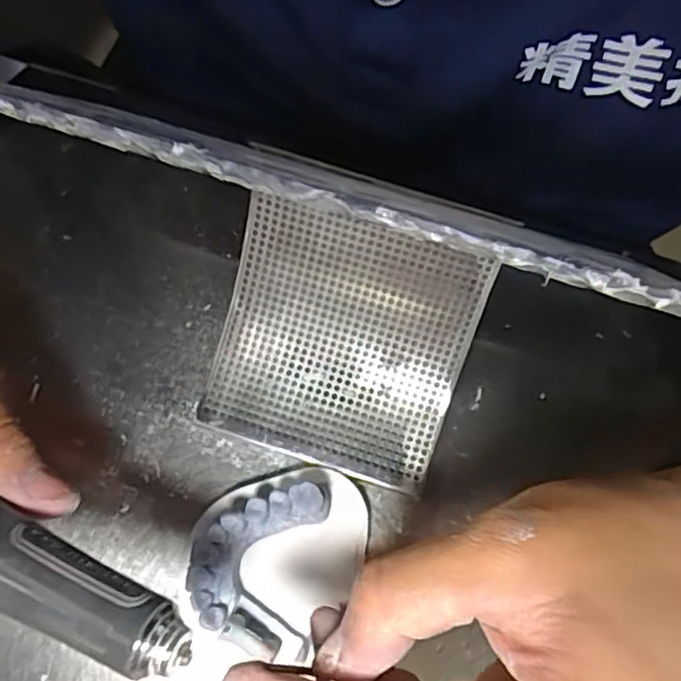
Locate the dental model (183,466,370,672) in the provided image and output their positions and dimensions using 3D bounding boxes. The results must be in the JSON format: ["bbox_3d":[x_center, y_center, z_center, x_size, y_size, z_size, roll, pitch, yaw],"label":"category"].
[{"bbox_3d":[-0.024,0.078,0.245,0.059,0.030,0.067,24,75,6],"label":"dental model"}]

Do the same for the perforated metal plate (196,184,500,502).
[{"bbox_3d":[-0.001,0.001,0.262,0.099,0.044,0.094,18,75,5],"label":"perforated metal plate"}]

